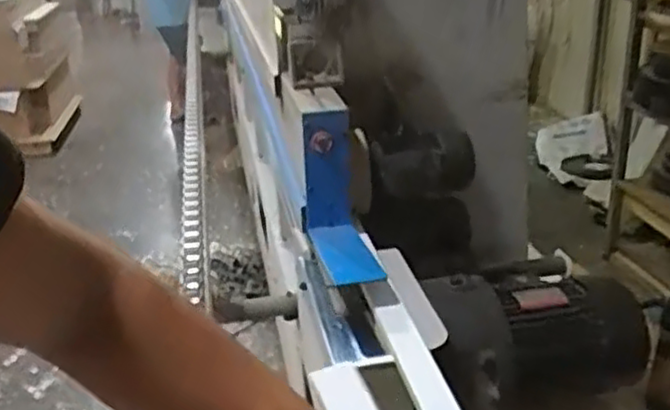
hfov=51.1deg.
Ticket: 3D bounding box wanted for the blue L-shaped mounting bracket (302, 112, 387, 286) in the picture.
[{"bbox_3d":[0.009,0.001,1.093,0.095,0.222,0.247,-5,24,-6],"label":"blue L-shaped mounting bracket"}]

